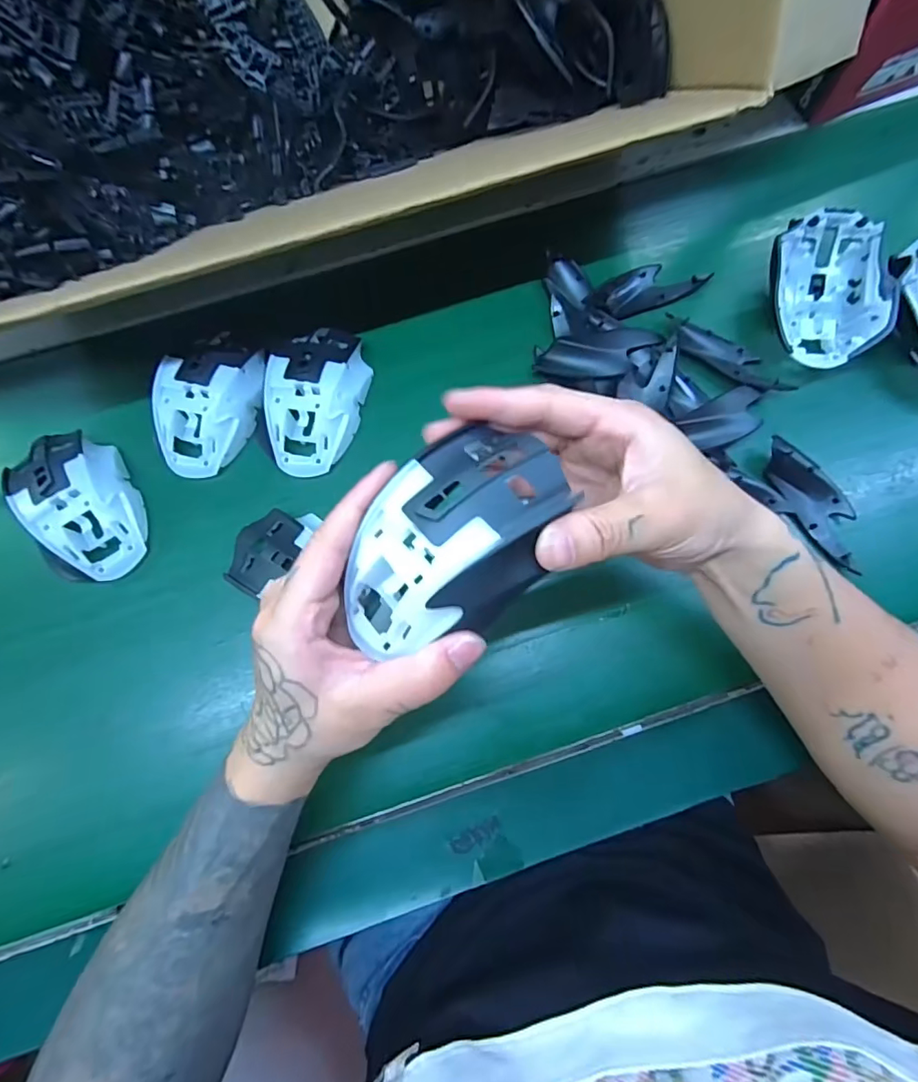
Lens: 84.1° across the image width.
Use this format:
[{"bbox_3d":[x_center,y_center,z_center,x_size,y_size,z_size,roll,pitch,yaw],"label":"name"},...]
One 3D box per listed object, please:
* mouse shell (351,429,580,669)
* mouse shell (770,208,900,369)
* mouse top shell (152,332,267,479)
[{"bbox_3d":[-0.004,0.000,0.214,0.110,0.033,0.070,-44,80,-9],"label":"mouse shell"},{"bbox_3d":[0.263,-0.179,0.366,0.072,0.034,0.110,-3,76,0],"label":"mouse shell"},{"bbox_3d":[-0.179,-0.100,0.365,0.064,0.033,0.104,9,76,3],"label":"mouse top shell"}]

